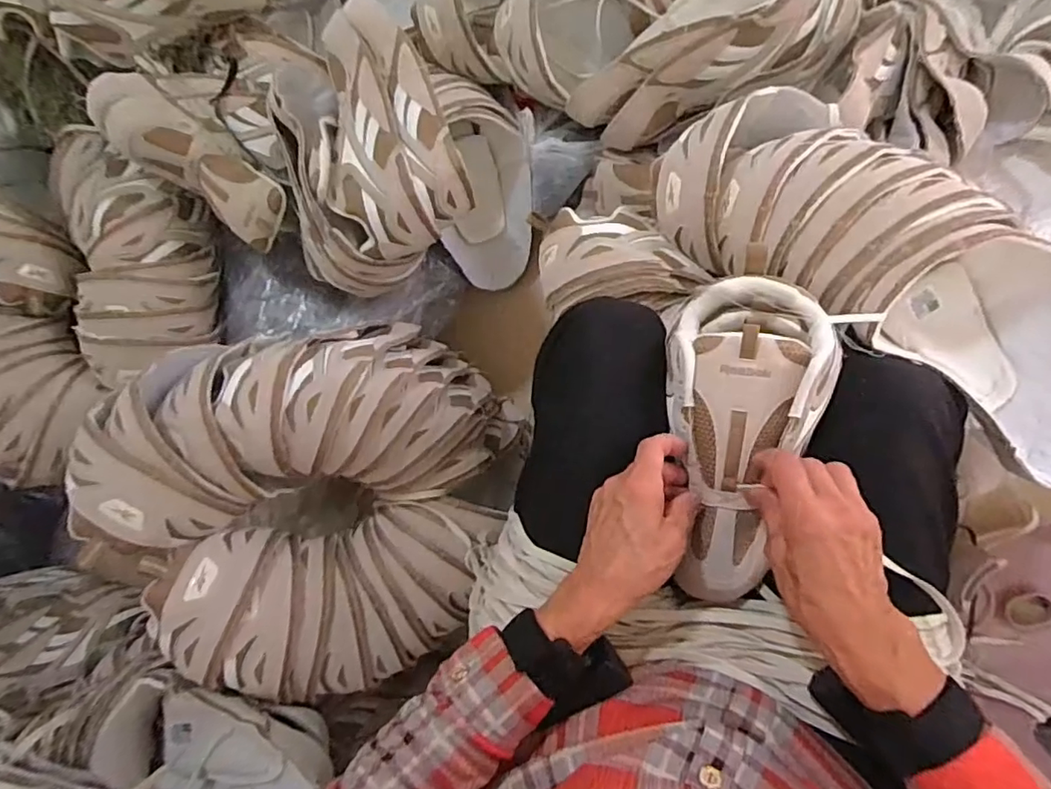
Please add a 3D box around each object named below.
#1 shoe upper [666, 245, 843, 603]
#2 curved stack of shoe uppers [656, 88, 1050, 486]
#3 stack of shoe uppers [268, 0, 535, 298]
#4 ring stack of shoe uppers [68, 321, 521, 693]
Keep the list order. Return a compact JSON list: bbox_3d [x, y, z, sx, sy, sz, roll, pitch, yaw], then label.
[{"bbox_3d":[0.169,0.035,0.429,0.123,0.061,0.251,7,94,9],"label":"shoe upper"},{"bbox_3d":[0.318,-0.112,0.486,0.433,0.122,0.165,44,93,9],"label":"curved stack of shoe uppers"},{"bbox_3d":[-0.133,-0.271,0.711,0.252,0.281,0.289,1,87,8],"label":"stack of shoe uppers"},{"bbox_3d":[-0.214,0.098,0.615,0.358,0.262,0.372,23,90,9],"label":"ring stack of shoe uppers"}]

